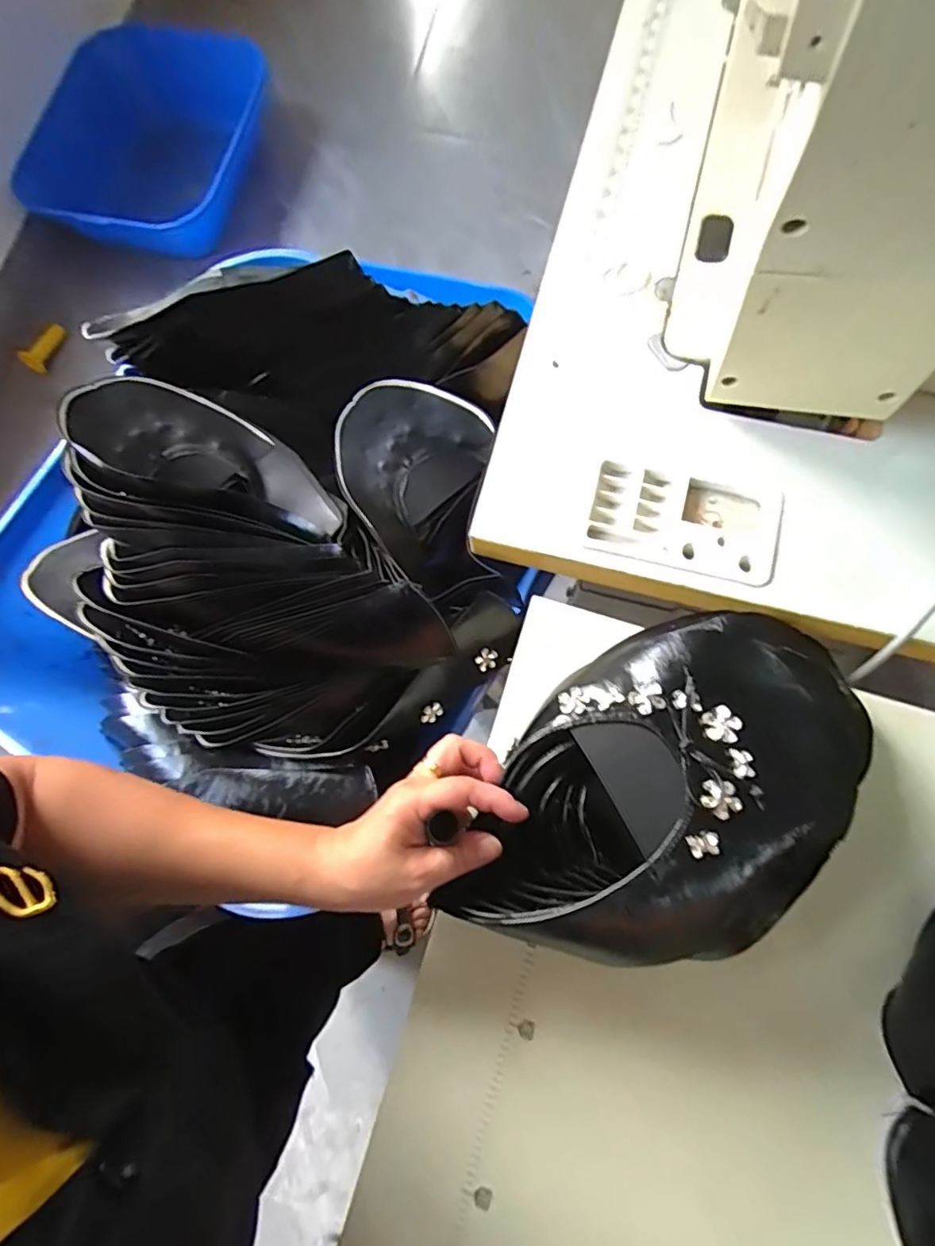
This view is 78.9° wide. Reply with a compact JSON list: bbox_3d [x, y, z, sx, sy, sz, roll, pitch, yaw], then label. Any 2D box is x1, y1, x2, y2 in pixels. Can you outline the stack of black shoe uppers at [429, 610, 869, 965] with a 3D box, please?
[{"bbox_3d":[0.119,0.107,0.336,0.261,0.054,0.172,-40,81,-7],"label":"stack of black shoe uppers"}]

